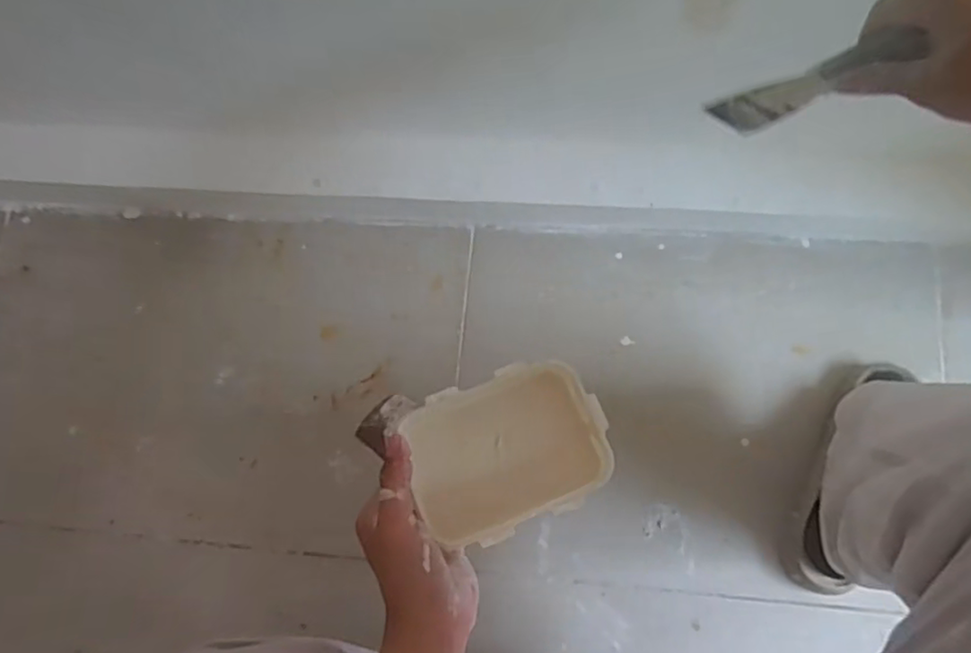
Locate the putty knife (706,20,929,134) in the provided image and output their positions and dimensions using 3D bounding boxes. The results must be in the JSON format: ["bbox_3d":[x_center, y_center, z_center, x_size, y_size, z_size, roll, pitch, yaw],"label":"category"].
[{"bbox_3d":[0.233,-0.178,0.481,0.042,0.172,0.021,39,79,-14],"label":"putty knife"}]

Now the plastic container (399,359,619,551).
[{"bbox_3d":[0.015,0.088,0.470,0.136,0.051,0.103,-22,79,-6],"label":"plastic container"}]

